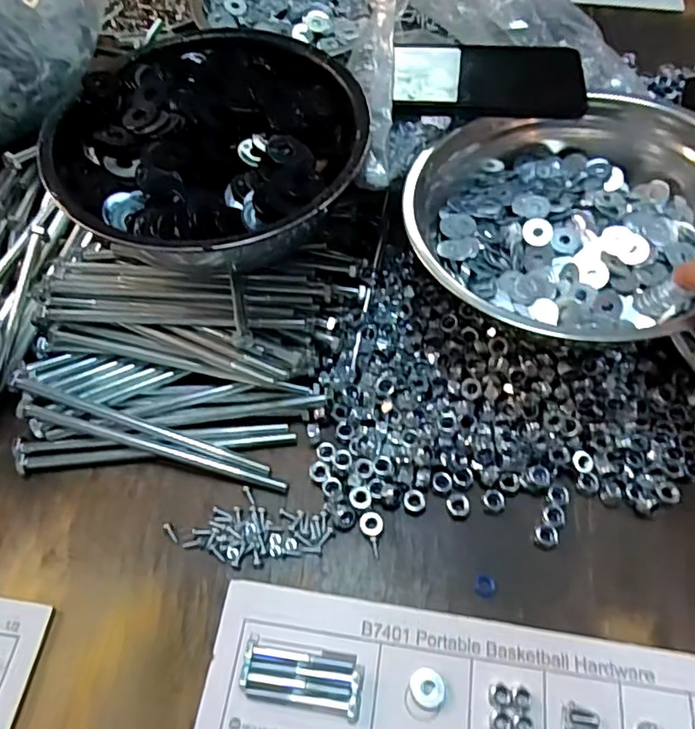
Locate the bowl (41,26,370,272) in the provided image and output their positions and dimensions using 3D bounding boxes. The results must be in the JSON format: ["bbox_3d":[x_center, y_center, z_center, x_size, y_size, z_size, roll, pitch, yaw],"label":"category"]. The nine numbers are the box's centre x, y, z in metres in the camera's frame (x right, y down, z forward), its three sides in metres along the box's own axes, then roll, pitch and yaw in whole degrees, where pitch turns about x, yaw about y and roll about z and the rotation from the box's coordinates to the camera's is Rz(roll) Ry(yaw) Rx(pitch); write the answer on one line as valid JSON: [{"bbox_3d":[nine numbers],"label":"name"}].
[{"bbox_3d":[-0.104,-0.166,0.464,0.229,0.067,0.229,-1,62,2],"label":"bowl"}]

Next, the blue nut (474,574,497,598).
[{"bbox_3d":[0.096,0.153,0.403,0.015,0.004,0.014,-2,59,3],"label":"blue nut"}]

